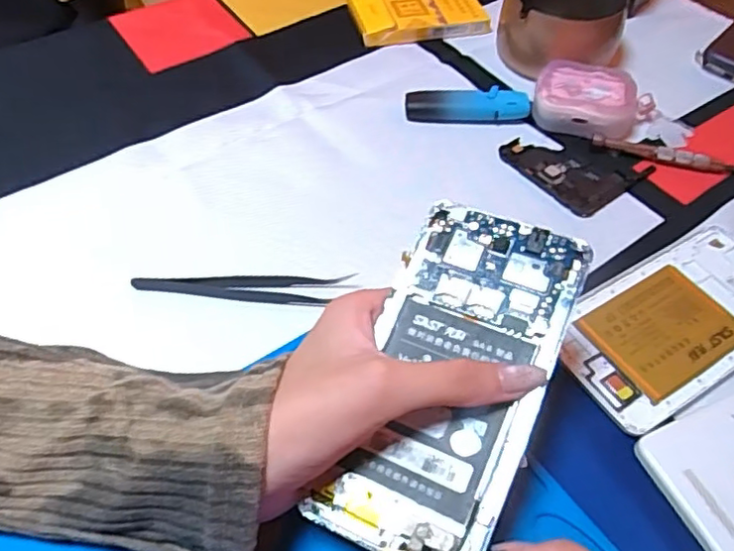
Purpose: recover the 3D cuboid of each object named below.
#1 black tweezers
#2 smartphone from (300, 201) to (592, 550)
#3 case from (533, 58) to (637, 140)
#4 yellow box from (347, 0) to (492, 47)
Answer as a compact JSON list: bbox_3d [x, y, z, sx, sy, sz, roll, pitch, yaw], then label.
[{"bbox_3d":[-0.067,0.008,0.336,0.111,0.007,0.017,-2,51,-3],"label":"black tweezers"},{"bbox_3d":[0.034,0.040,0.248,0.069,0.006,0.140,18,73,19],"label":"smartphone"},{"bbox_3d":[0.147,-0.119,0.428,0.064,0.028,0.050,19,53,14],"label":"case"},{"bbox_3d":[0.040,-0.207,0.505,0.102,0.020,0.056,-12,52,-11],"label":"yellow box"}]

